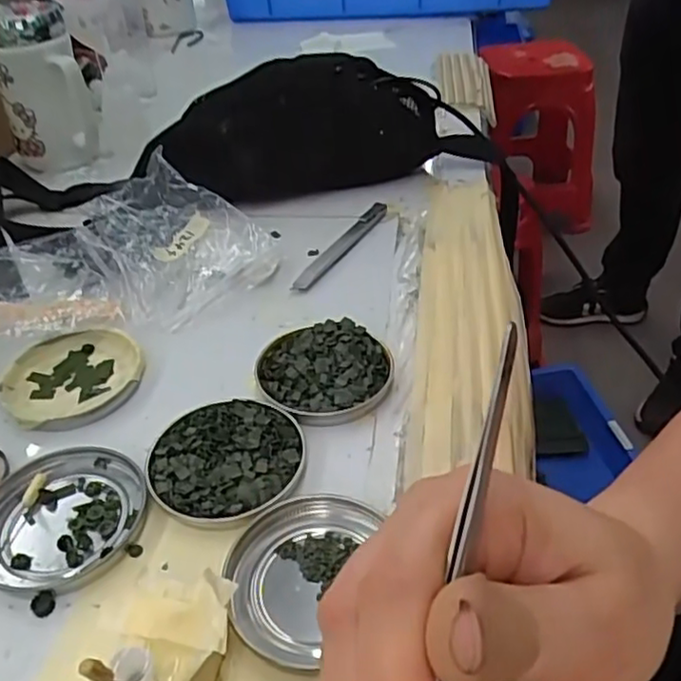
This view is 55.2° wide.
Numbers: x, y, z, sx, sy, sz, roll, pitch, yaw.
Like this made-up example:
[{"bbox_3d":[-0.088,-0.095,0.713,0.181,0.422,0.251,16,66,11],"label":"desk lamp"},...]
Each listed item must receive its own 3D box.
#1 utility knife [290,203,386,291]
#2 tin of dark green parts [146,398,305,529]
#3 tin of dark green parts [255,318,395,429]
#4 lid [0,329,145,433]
[{"bbox_3d":[0.001,-0.073,0.499,0.017,0.007,0.132,19,44,25],"label":"utility knife"},{"bbox_3d":[-0.058,0.061,0.333,0.074,0.010,0.078,-2,39,1],"label":"tin of dark green parts"},{"bbox_3d":[-0.009,0.017,0.381,0.077,0.013,0.076,-2,39,1],"label":"tin of dark green parts"},{"bbox_3d":[-0.159,0.022,0.388,0.079,0.009,0.075,-2,39,1],"label":"lid"}]

